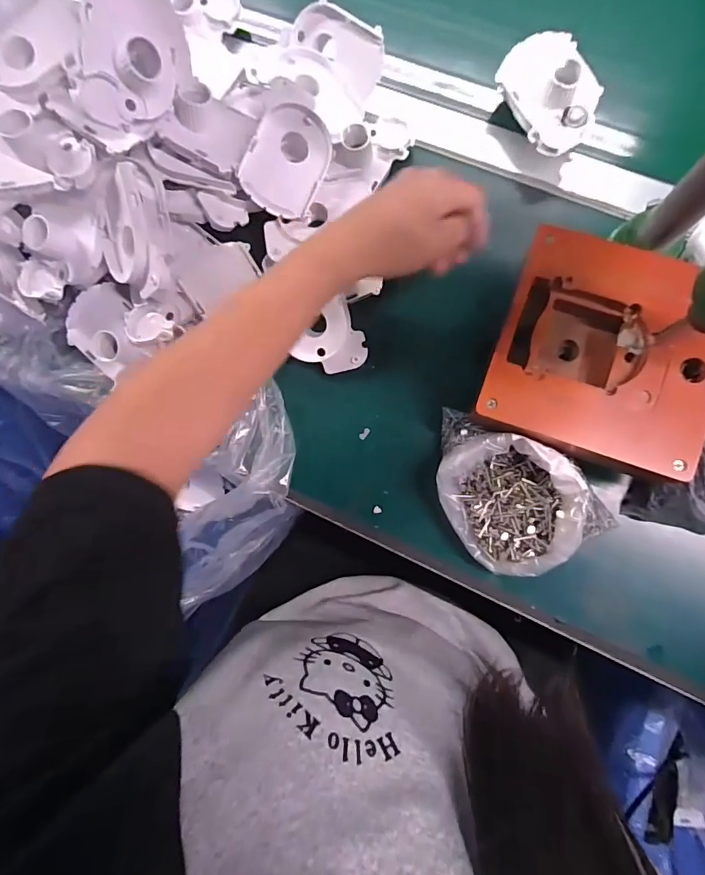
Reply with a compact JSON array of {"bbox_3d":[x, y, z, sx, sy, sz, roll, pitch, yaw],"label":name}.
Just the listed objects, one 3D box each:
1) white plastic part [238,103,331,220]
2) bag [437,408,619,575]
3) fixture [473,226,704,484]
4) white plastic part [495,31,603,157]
[{"bbox_3d":[-0.054,-0.236,0.394,0.062,0.008,0.088,26,92,-20],"label":"white plastic part"},{"bbox_3d":[0.123,0.048,0.365,0.148,0.053,0.102,41,89,9],"label":"bag"},{"bbox_3d":[0.185,-0.060,0.346,0.152,0.051,0.151,19,86,8],"label":"fixture"},{"bbox_3d":[0.172,-0.298,0.392,0.069,0.024,0.102,-26,82,3],"label":"white plastic part"}]

